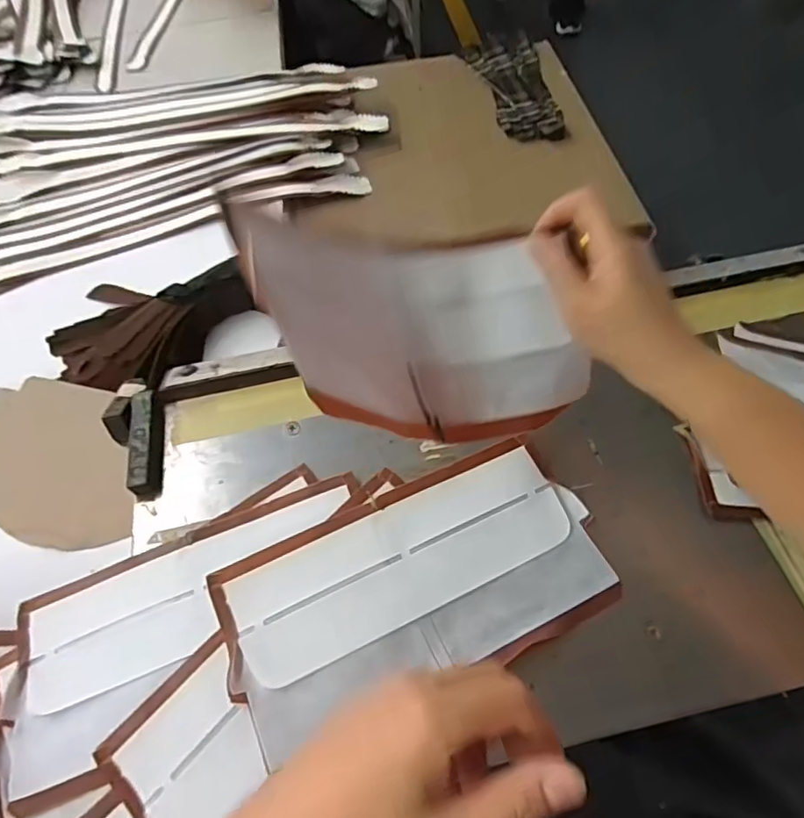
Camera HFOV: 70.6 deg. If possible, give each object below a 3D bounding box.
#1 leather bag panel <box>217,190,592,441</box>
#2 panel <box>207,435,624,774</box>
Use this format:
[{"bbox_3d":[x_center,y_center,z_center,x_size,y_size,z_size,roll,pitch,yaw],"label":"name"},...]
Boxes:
[{"bbox_3d":[0.017,-0.045,0.311,0.214,0.058,0.112,7,62,-36],"label":"leather bag panel"},{"bbox_3d":[0.009,0.105,0.351,0.228,0.008,0.119,-20,62,-13],"label":"panel"}]

